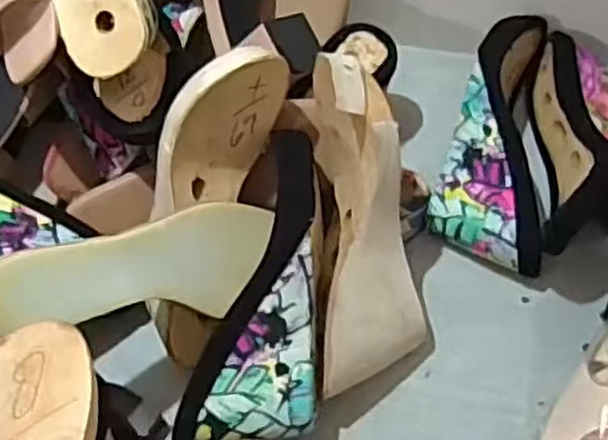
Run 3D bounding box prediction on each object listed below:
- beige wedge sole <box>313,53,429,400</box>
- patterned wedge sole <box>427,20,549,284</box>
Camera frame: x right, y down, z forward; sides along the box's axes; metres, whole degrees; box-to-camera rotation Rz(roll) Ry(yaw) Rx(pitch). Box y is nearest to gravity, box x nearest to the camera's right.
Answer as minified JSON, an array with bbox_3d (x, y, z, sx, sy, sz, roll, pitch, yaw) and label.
[{"bbox_3d":[0.046,0.002,0.556,0.073,0.072,0.233,-3,87,2],"label":"beige wedge sole"},{"bbox_3d":[0.157,-0.074,0.638,0.088,0.079,0.240,6,58,8],"label":"patterned wedge sole"}]

